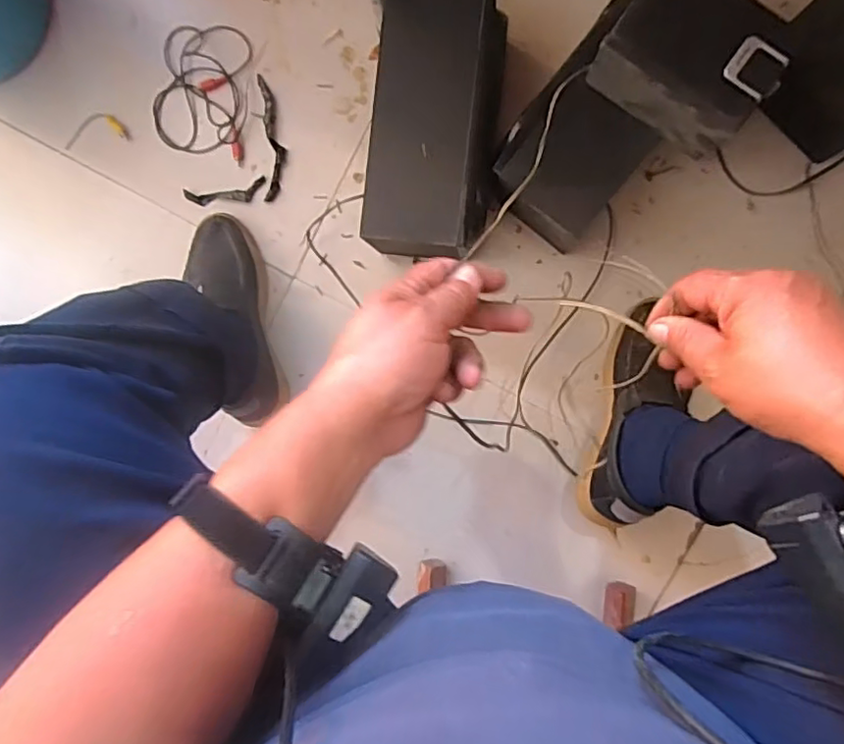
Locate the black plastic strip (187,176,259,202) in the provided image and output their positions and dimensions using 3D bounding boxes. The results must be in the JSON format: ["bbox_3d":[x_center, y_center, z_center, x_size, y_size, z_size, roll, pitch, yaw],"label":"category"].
[{"bbox_3d":[-0.250,-0.229,0.764,0.101,0.014,0.028,-6,92,7],"label":"black plastic strip"}]

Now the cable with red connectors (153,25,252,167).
[{"bbox_3d":[-0.283,-0.354,0.760,0.126,0.029,0.161,8,101,9],"label":"cable with red connectors"}]

